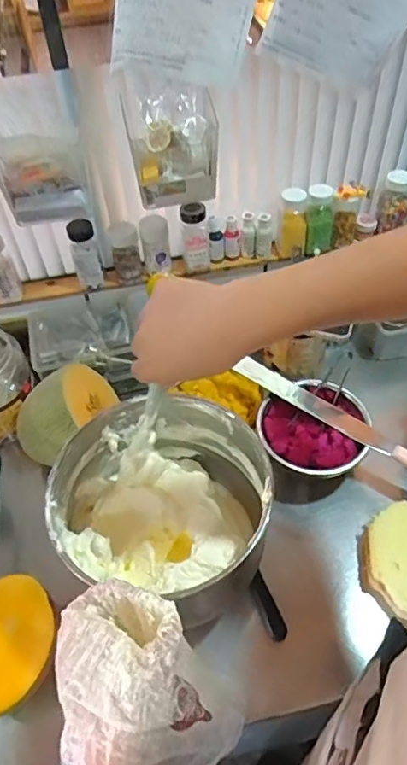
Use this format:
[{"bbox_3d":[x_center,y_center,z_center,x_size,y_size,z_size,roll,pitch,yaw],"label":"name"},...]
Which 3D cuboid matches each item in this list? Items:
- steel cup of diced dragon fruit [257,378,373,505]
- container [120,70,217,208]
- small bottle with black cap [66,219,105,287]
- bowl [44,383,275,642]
[{"bbox_3d":[0.156,0.086,0.765,0.149,0.090,0.142,-1,51,2],"label":"steel cup of diced dragon fruit"},{"bbox_3d":[-0.042,-0.312,0.691,0.116,0.125,0.084,-4,51,0],"label":"container"},{"bbox_3d":[-0.177,-0.192,0.802,0.040,0.104,0.032,-18,53,-12],"label":"small bottle with black cap"},{"bbox_3d":[-0.041,0.132,0.591,0.217,0.162,0.205,-1,51,2],"label":"bowl"}]

